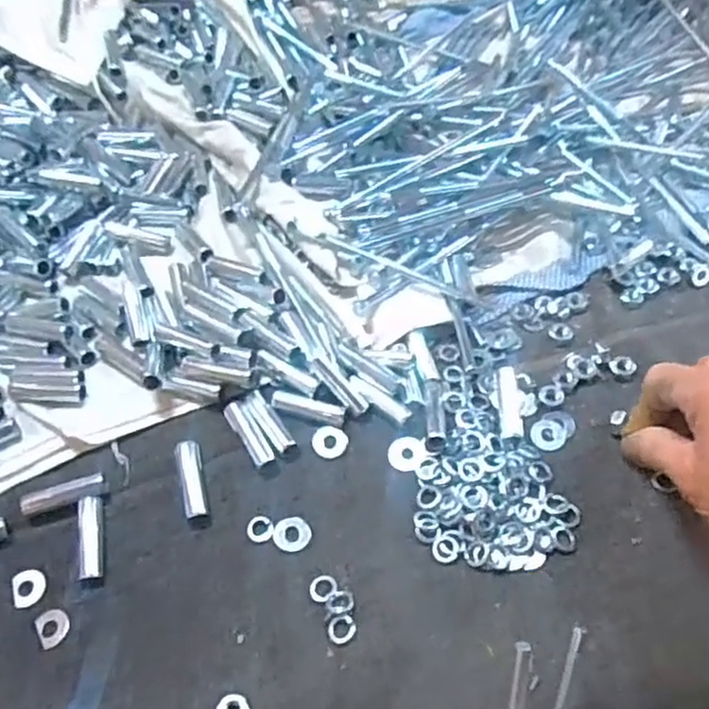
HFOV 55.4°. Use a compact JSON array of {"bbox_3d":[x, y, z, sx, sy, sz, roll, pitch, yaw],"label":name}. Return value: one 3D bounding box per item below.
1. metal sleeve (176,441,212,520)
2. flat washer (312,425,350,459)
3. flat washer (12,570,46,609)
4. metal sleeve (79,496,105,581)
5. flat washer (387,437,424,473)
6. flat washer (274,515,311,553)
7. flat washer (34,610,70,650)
[{"bbox_3d":[-0.087,0.068,0.365,0.013,0.008,0.044,-14,54,-7],"label":"metal sleeve"},{"bbox_3d":[-0.014,0.050,0.382,0.019,0.004,0.019,-1,54,2],"label":"flat washer"},{"bbox_3d":[-0.164,0.118,0.341,0.015,0.004,0.020,-8,48,-24],"label":"flat washer"},{"bbox_3d":[-0.137,0.095,0.350,0.012,0.011,0.043,-9,54,-4],"label":"metal sleeve"},{"bbox_3d":[0.029,0.054,0.374,0.019,0.004,0.020,-1,54,2],"label":"flat washer"},{"bbox_3d":[-0.032,0.093,0.351,0.019,0.004,0.019,-1,54,2],"label":"flat washer"},{"bbox_3d":[-0.146,0.131,0.326,0.014,0.004,0.019,-30,58,-18],"label":"flat washer"}]

